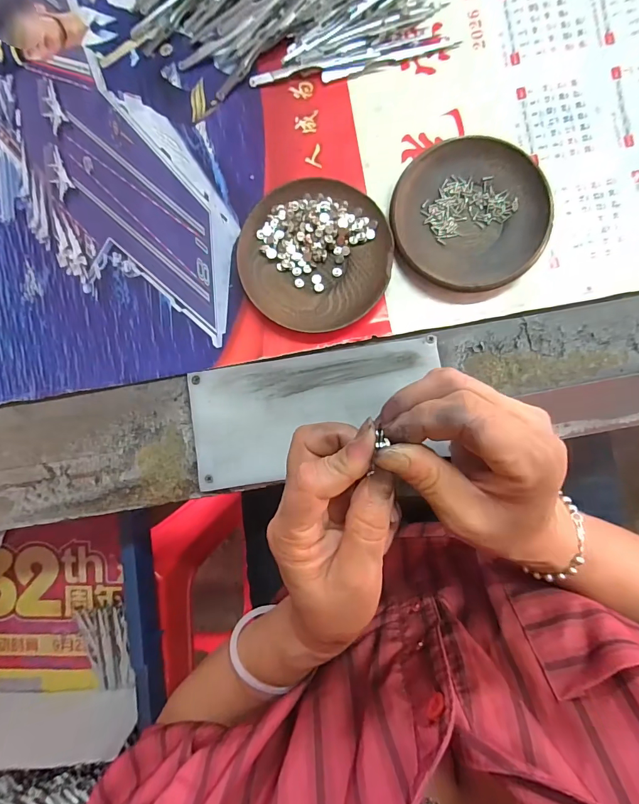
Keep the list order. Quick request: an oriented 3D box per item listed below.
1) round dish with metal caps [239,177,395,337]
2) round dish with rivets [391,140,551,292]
[{"bbox_3d":[-0.004,-0.114,0.306,0.112,0.015,0.115,0,90,3],"label":"round dish with metal caps"},{"bbox_3d":[0.112,-0.140,0.298,0.112,0.020,0.108,0,90,3],"label":"round dish with rivets"}]

